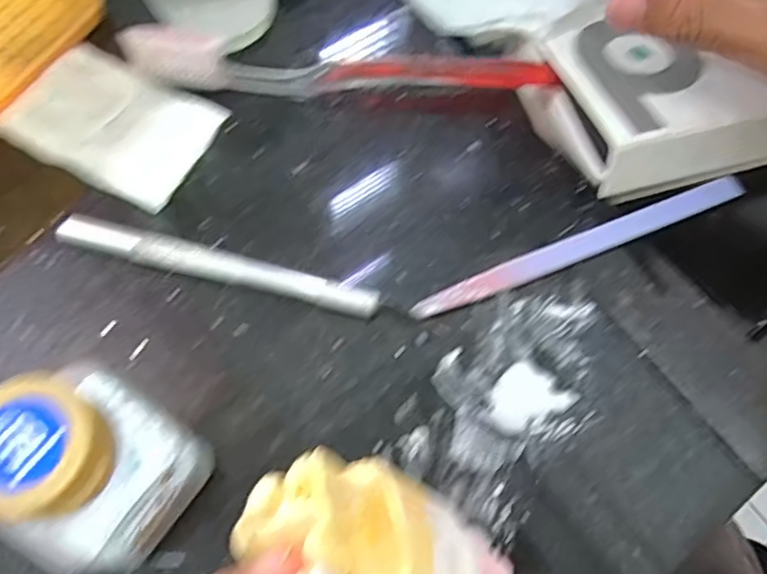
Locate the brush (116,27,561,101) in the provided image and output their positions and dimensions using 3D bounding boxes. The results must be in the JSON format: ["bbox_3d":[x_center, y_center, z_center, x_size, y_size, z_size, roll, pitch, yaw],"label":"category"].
[{"bbox_3d":[-0.017,-0.088,0.252,0.167,0.021,0.014,1,68,-3],"label":"brush"}]

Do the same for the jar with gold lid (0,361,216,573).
[{"bbox_3d":[-0.072,0.049,0.165,0.039,0.074,0.039,36,70,11],"label":"jar with gold lid"}]

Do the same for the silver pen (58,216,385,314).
[{"bbox_3d":[-0.059,-0.007,0.224,0.115,0.008,0.009,14,68,3],"label":"silver pen"}]

